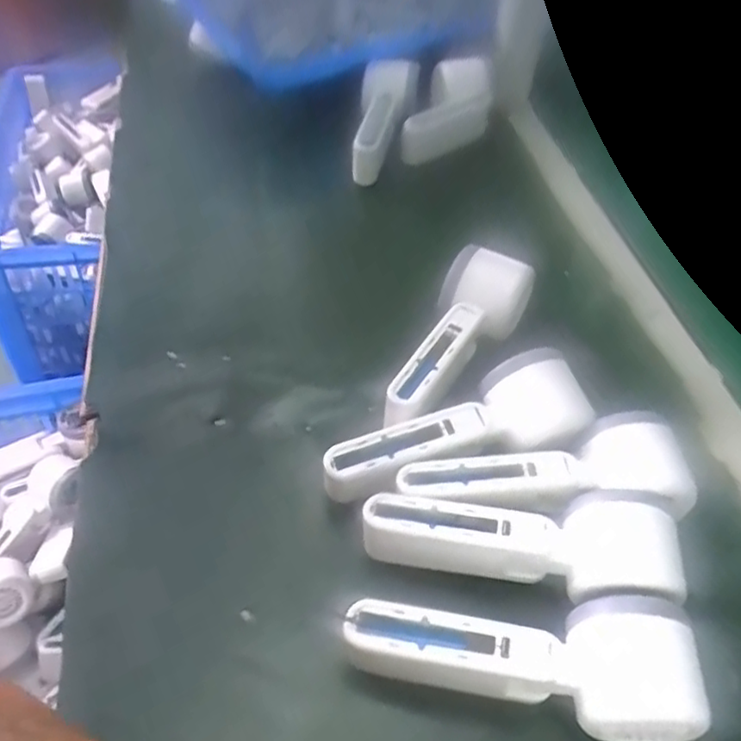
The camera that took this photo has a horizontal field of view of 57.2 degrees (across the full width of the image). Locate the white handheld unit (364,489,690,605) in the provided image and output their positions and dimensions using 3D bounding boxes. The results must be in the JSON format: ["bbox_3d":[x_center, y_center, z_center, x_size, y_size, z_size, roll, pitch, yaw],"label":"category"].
[{"bbox_3d":[0.078,0.094,0.360,0.159,0.051,0.053,3,48,-3],"label":"white handheld unit"}]

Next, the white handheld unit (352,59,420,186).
[{"bbox_3d":[0.005,-0.244,0.649,0.049,0.044,0.154,16,74,9],"label":"white handheld unit"}]

